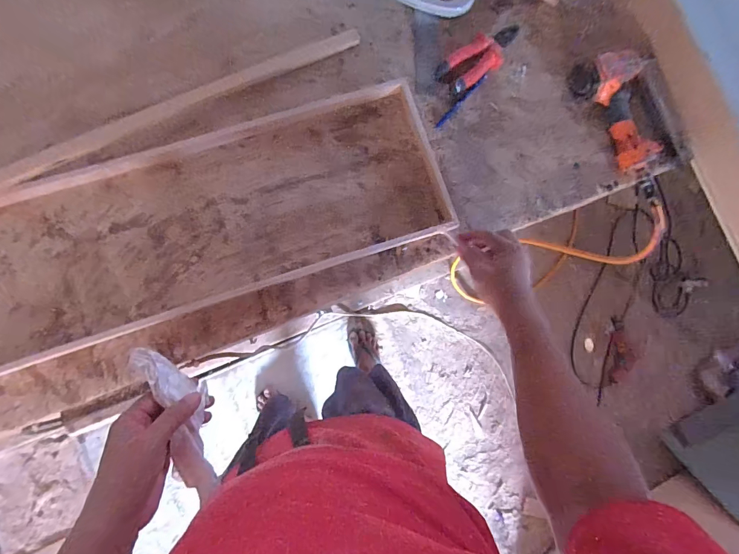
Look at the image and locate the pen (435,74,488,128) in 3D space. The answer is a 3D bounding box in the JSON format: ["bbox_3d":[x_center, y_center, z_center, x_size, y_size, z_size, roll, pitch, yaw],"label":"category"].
[{"bbox_3d":[0.154,-0.294,0.615,0.008,0.013,0.124,45,81,-4],"label":"pen"}]

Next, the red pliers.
[{"bbox_3d":[0.189,-0.366,0.606,0.167,0.021,0.058,-36,92,-9],"label":"red pliers"}]

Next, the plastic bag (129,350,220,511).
[{"bbox_3d":[-0.214,0.163,0.422,0.049,0.054,0.180,-20,84,-9],"label":"plastic bag"}]

